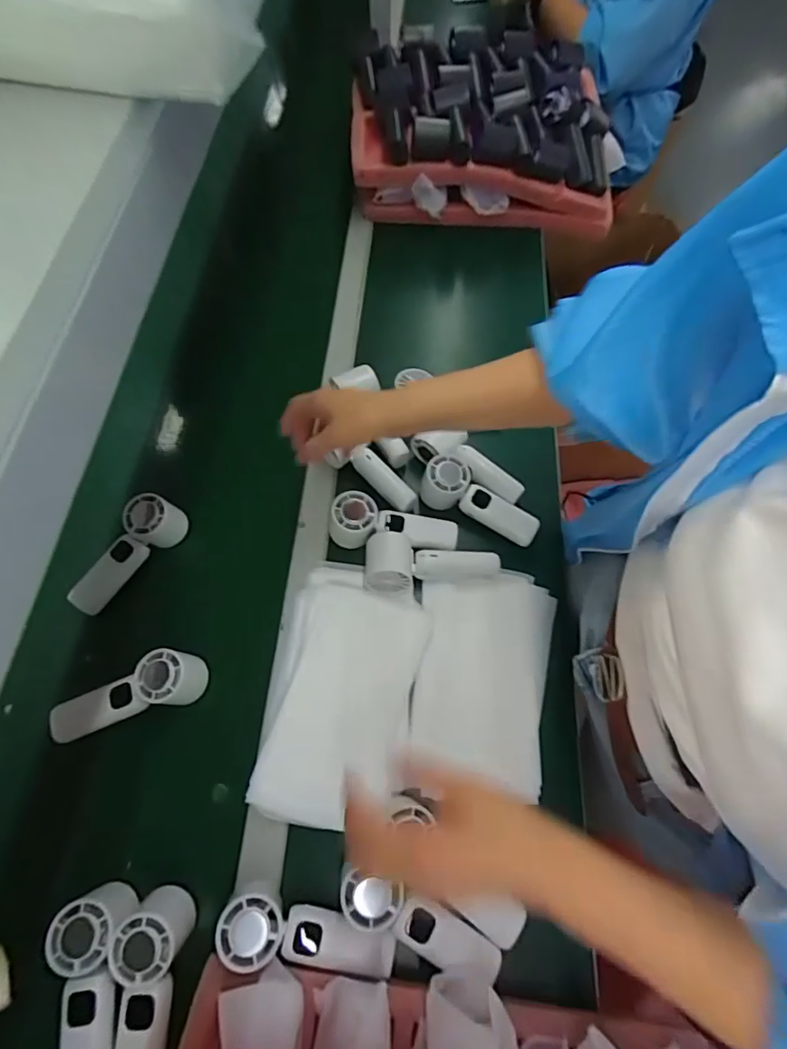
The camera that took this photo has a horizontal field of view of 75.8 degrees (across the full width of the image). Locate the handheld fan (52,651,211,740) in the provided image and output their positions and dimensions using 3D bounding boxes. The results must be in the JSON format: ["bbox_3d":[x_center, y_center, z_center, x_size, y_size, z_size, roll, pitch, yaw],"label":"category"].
[{"bbox_3d":[-0.282,0.175,0.528,0.153,0.043,0.053,-17,66,-9],"label":"handheld fan"}]

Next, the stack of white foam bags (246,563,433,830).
[{"bbox_3d":[-0.055,0.177,0.551,0.153,0.017,0.261,12,65,5],"label":"stack of white foam bags"}]

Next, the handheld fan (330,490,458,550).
[{"bbox_3d":[0.001,0.003,0.610,0.151,0.053,0.052,10,65,4],"label":"handheld fan"}]

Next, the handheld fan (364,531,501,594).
[{"bbox_3d":[0.046,0.040,0.591,0.155,0.051,0.068,1,65,-1],"label":"handheld fan"}]

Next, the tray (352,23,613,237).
[{"bbox_3d":[0.153,-0.703,0.894,0.429,0.148,0.322,0,65,-1],"label":"tray"}]

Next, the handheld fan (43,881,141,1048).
[{"bbox_3d":[-0.258,0.399,0.430,0.057,0.049,0.145,-6,65,-4],"label":"handheld fan"}]

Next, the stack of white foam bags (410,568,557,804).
[{"bbox_3d":[0.101,0.161,0.568,0.147,0.017,0.228,11,65,4],"label":"stack of white foam bags"}]

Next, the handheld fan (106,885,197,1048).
[{"bbox_3d":[-0.214,0.404,0.426,0.054,0.052,0.150,3,65,1],"label":"handheld fan"}]

